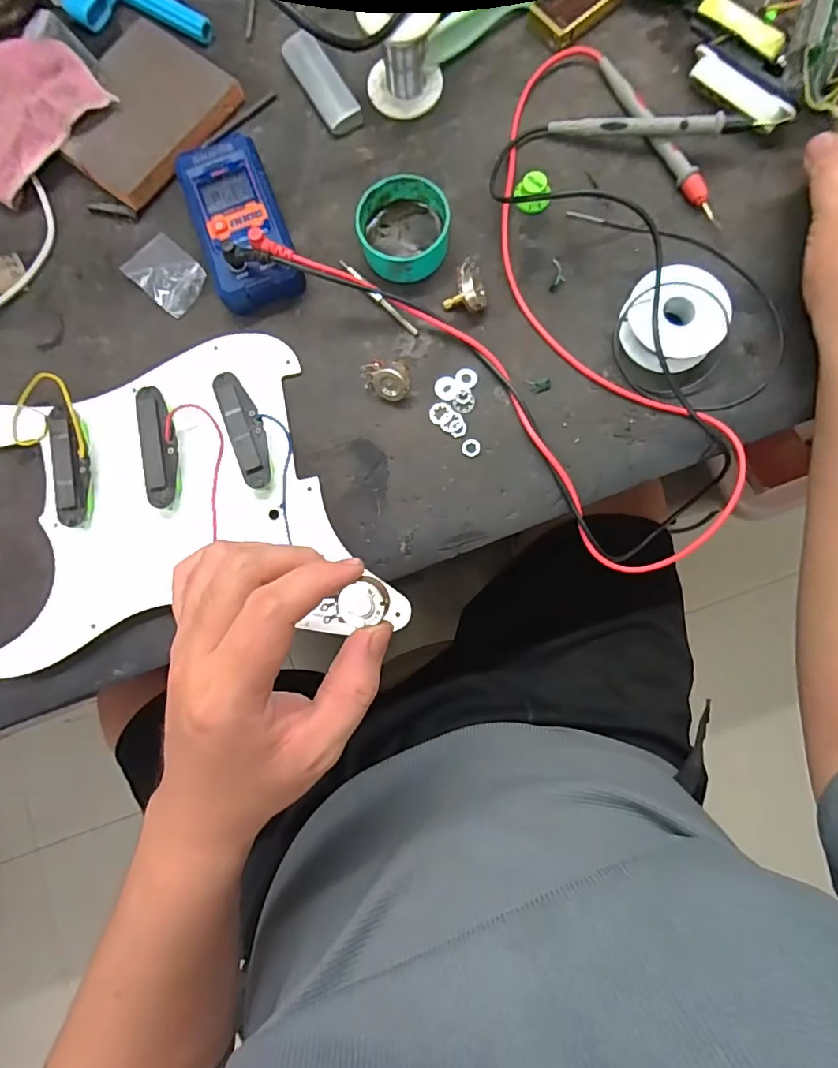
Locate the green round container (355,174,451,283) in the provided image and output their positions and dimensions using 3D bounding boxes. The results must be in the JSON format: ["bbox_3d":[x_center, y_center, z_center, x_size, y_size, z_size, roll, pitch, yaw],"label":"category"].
[{"bbox_3d":[-0.010,-0.203,0.344,0.059,0.027,0.061,0,84,3],"label":"green round container"}]

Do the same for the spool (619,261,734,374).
[{"bbox_3d":[0.164,-0.136,0.327,0.057,0.028,0.058,0,84,3],"label":"spool"}]

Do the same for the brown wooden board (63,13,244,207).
[{"bbox_3d":[-0.203,-0.306,0.368,0.105,0.017,0.117,37,87,6],"label":"brown wooden board"}]

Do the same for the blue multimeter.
[{"bbox_3d":[-0.122,-0.211,0.350,0.056,0.026,0.116,-21,83,0],"label":"blue multimeter"}]

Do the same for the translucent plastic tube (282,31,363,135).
[{"bbox_3d":[-0.071,-0.330,0.372,0.025,0.015,0.078,-31,83,-1],"label":"translucent plastic tube"}]

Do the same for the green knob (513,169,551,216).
[{"bbox_3d":[0.078,-0.234,0.349,0.023,0.013,0.021,0,84,3],"label":"green knob"}]

